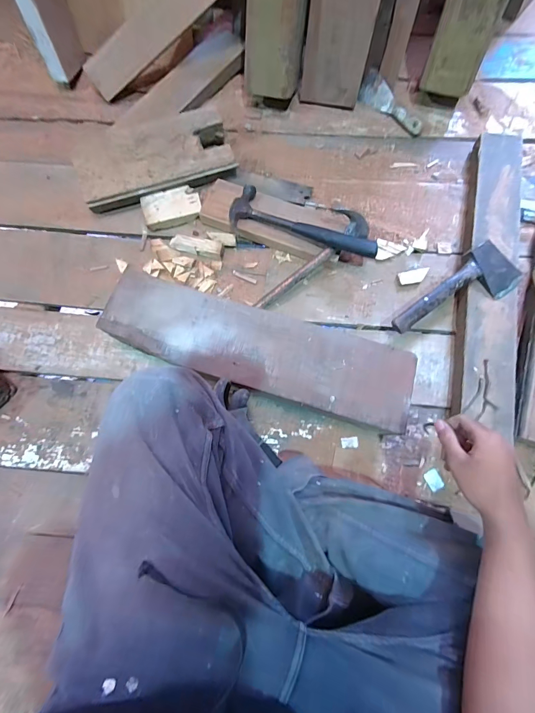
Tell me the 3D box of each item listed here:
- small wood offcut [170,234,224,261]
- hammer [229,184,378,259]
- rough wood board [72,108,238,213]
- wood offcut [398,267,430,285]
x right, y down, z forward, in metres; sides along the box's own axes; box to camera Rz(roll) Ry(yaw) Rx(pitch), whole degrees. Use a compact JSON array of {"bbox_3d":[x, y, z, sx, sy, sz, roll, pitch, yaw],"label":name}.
[{"bbox_3d":[-0.159,-0.247,0.717,0.120,0.026,0.036,12,76,5],"label":"small wood offcut"},{"bbox_3d":[0.076,-0.286,0.674,0.320,0.041,0.102,17,77,6],"label":"hammer"},{"bbox_3d":[-0.260,-0.455,0.733,0.344,0.050,0.153,-19,96,-6],"label":"rough wood board"},{"bbox_3d":[0.317,-0.172,0.692,0.063,0.011,0.033,-7,75,0],"label":"wood offcut"}]

